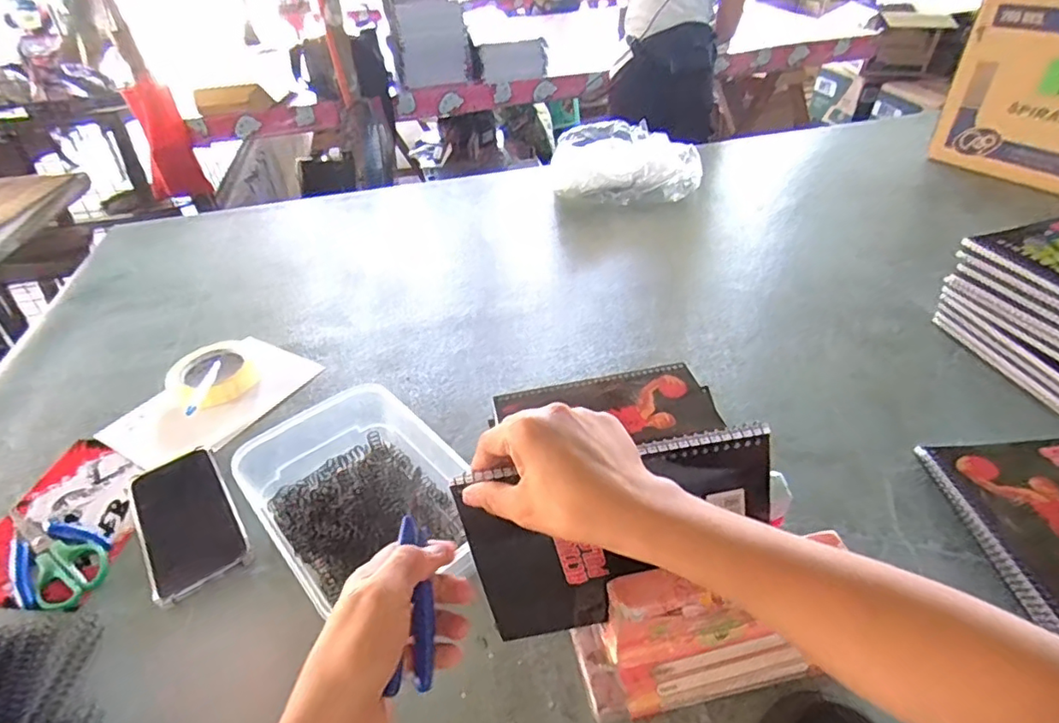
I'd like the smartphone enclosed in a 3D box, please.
[{"bbox_3d":[-0.329,0.146,0.548,0.082,0.014,0.174,-26,42,-28],"label":"smartphone"}]

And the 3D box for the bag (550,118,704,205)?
[{"bbox_3d":[0.190,-0.404,1.157,0.293,0.104,0.283,-2,37,2],"label":"bag"}]

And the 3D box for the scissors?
[{"bbox_3d":[-0.448,0.171,0.535,0.165,0.005,0.054,22,44,30],"label":"scissors"}]

